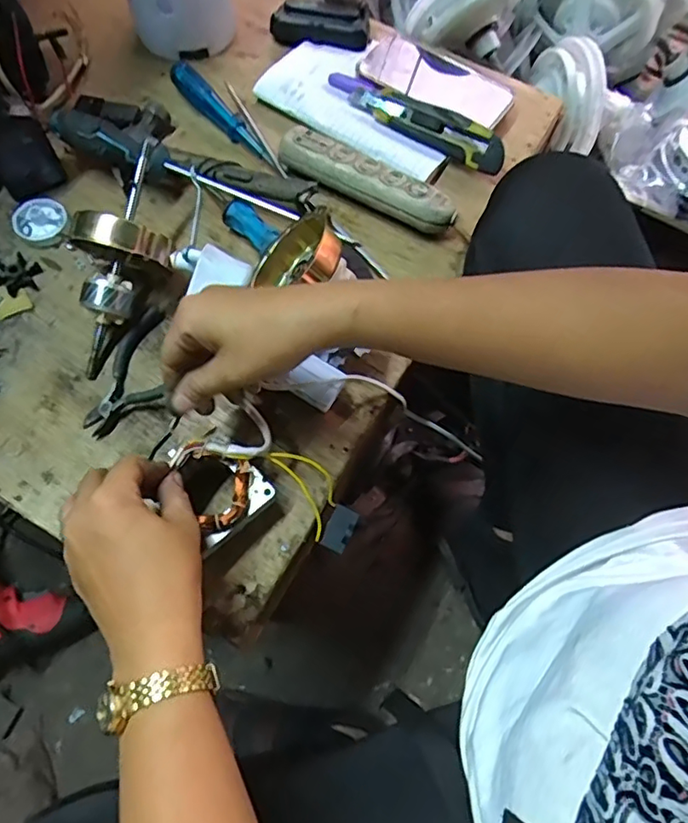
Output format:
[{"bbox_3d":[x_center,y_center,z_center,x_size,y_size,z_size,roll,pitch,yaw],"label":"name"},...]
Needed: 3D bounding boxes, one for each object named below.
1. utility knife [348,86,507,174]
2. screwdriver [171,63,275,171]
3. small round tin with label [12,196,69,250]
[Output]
[{"bbox_3d":[0.084,-0.287,0.569,0.164,0.031,0.026,31,69,10],"label":"utility knife"},{"bbox_3d":[-0.123,-0.298,0.578,0.024,0.022,0.154,-38,73,-16],"label":"screwdriver"},{"bbox_3d":[-0.277,-0.173,0.522,0.046,0.007,0.047,0,87,-8],"label":"small round tin with label"}]

